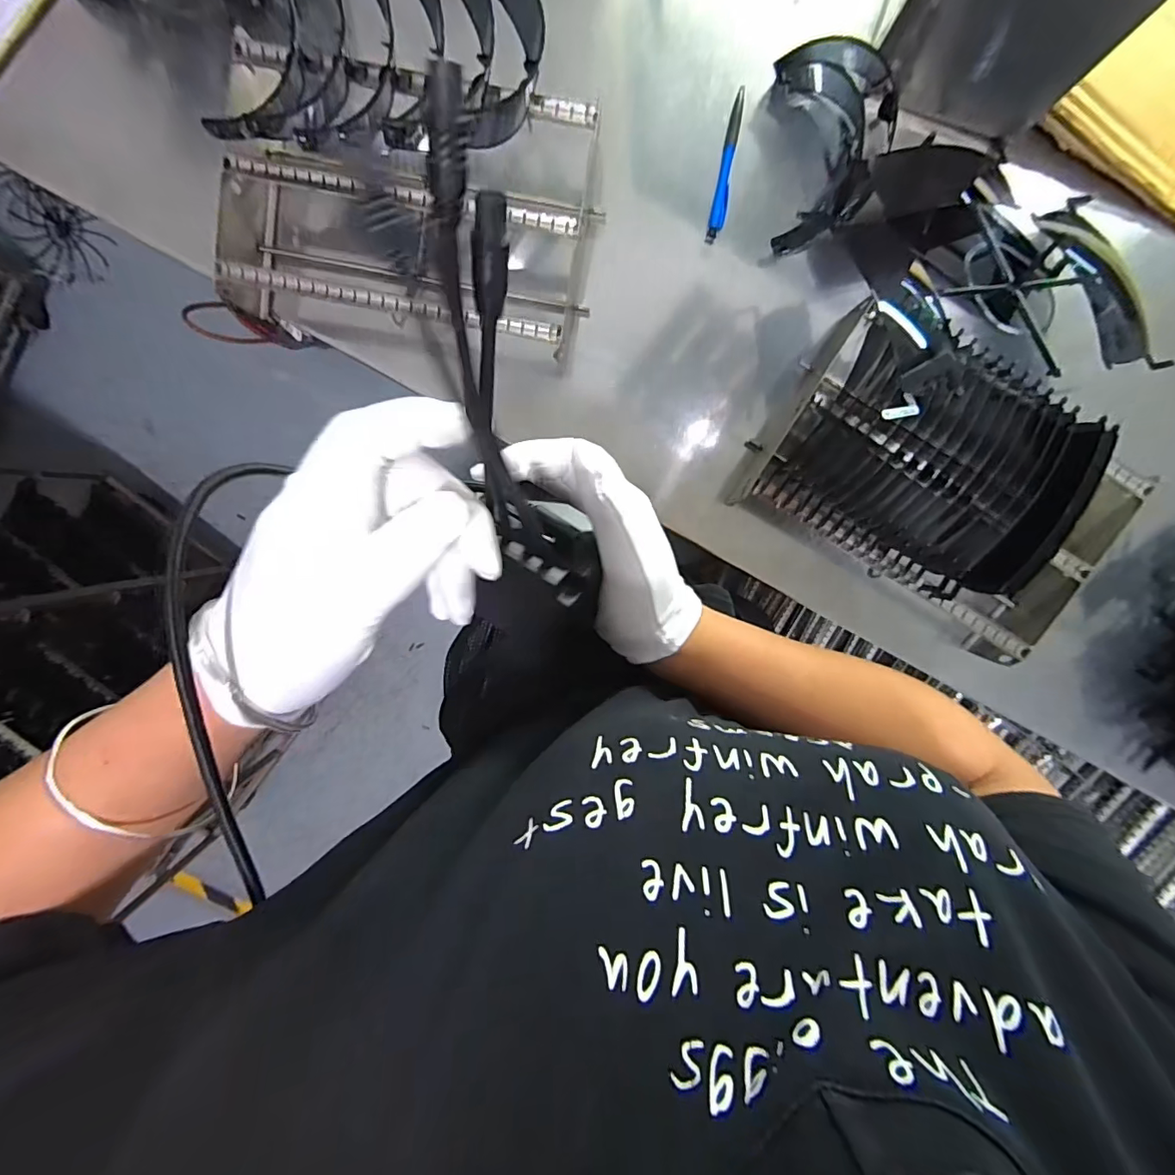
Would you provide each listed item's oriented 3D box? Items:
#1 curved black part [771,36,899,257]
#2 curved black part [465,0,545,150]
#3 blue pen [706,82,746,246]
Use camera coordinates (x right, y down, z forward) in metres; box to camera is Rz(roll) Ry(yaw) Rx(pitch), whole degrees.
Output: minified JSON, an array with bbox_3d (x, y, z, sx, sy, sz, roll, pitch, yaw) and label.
[{"bbox_3d":[0.217,-0.388,0.461,0.096,0.056,0.152,-1,100,2],"label":"curved black part"},{"bbox_3d":[-0.063,-0.421,0.409,0.056,0.033,0.131,4,100,1],"label":"curved black part"},{"bbox_3d":[0.130,-0.390,0.479,0.014,0.013,0.128,11,100,0],"label":"blue pen"}]

